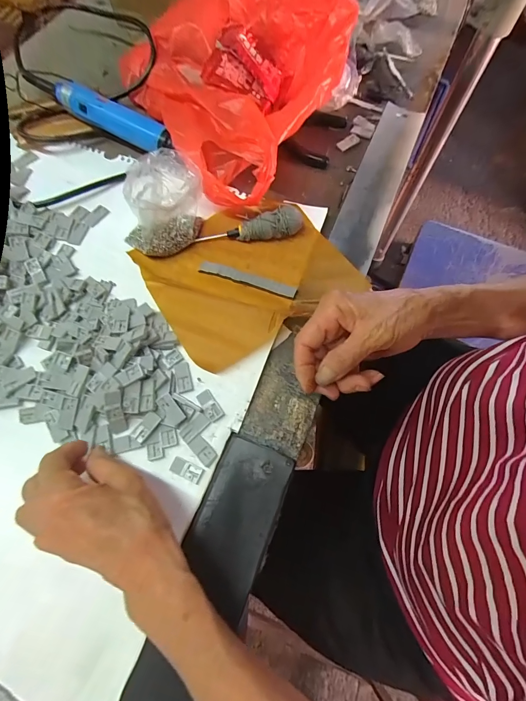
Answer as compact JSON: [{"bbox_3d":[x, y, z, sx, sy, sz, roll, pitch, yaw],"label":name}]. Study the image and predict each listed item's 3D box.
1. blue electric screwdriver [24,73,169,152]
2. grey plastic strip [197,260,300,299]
[{"bbox_3d":[-0.197,-0.285,0.413,0.215,0.038,0.029,28,71,13],"label":"blue electric screwdriver"},{"bbox_3d":[-0.017,-0.074,0.356,0.105,0.005,0.013,18,91,9],"label":"grey plastic strip"}]

